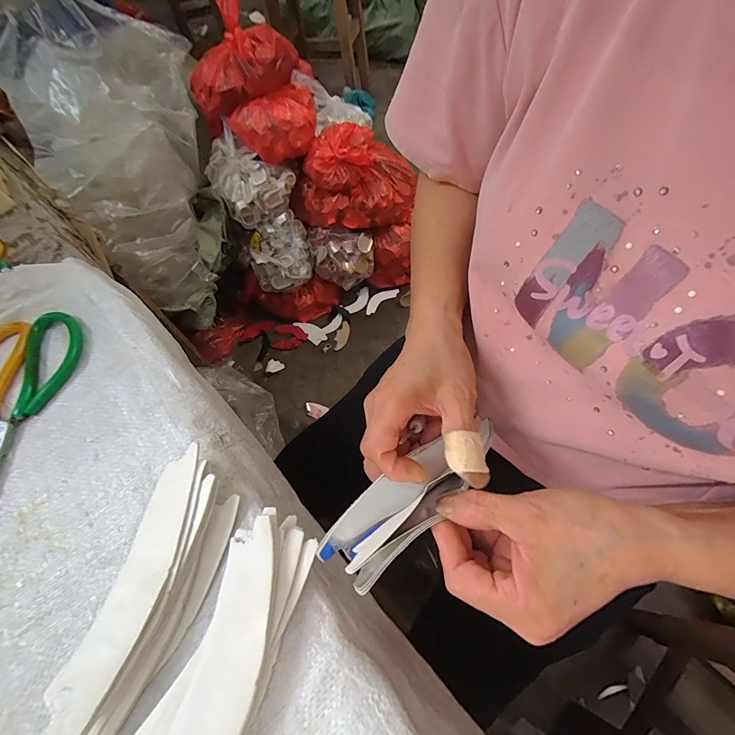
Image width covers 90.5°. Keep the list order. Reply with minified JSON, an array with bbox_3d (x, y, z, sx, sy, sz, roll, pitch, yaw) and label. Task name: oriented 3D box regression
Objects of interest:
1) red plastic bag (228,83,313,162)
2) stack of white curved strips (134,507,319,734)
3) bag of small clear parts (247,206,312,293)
[{"bbox_3d":[-0.220,-0.630,0.939,0.221,0.107,0.136,-34,65,-12],"label":"red plastic bag"},{"bbox_3d":[-0.083,0.171,0.212,0.055,0.028,0.161,21,67,15],"label":"stack of white curved strips"},{"bbox_3d":[-0.252,-0.330,1.054,0.172,0.141,0.154,-19,63,-4],"label":"bag of small clear parts"}]

